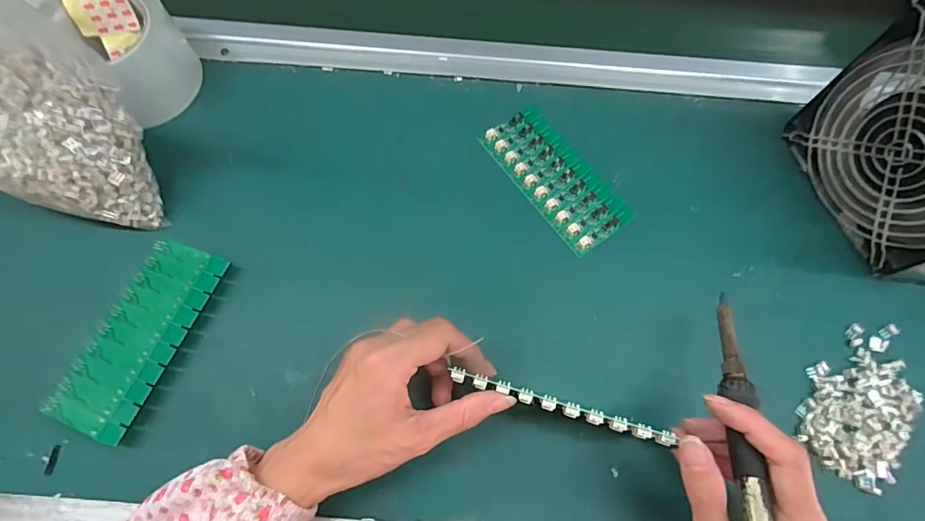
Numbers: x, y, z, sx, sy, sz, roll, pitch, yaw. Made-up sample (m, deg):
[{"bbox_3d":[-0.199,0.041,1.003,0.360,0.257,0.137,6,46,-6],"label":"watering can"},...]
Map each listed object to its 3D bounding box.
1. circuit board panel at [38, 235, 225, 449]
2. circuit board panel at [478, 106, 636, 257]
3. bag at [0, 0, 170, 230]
[{"bbox_3d":[-0.229,0.051,0.322,0.059,0.018,0.135,20,70,6],"label":"circuit board panel"},{"bbox_3d":[0.079,-0.071,0.388,0.063,0.012,0.135,-33,73,-13],"label":"circuit board panel"},{"bbox_3d":[-0.297,-0.113,0.295,0.106,0.235,0.080,-38,31,-11],"label":"bag"}]

